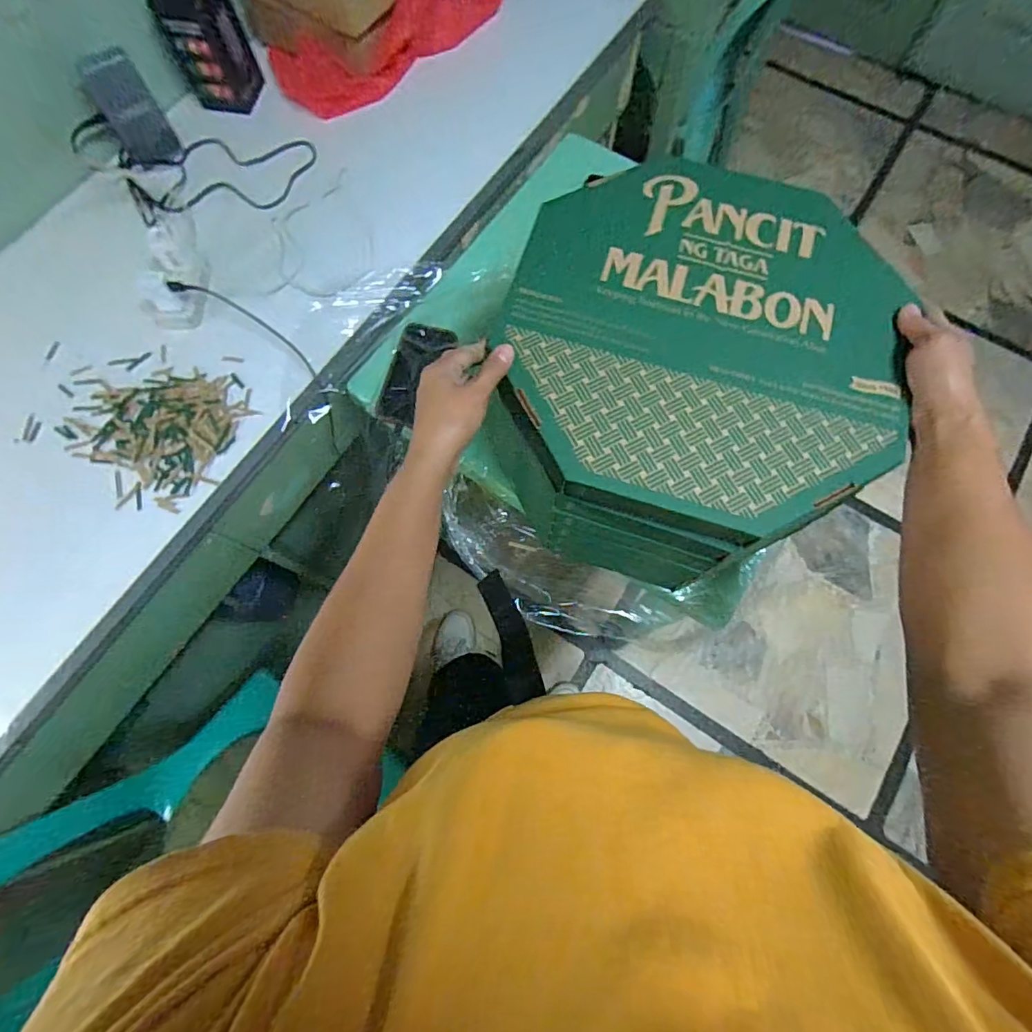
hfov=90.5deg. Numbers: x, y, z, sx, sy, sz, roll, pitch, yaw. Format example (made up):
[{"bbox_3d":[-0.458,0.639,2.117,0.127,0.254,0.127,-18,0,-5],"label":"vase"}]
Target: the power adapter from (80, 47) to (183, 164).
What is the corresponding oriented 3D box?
[{"bbox_3d":[-0.584,-0.616,0.770,0.079,0.113,0.048,-36,75,-10],"label":"power adapter"}]

